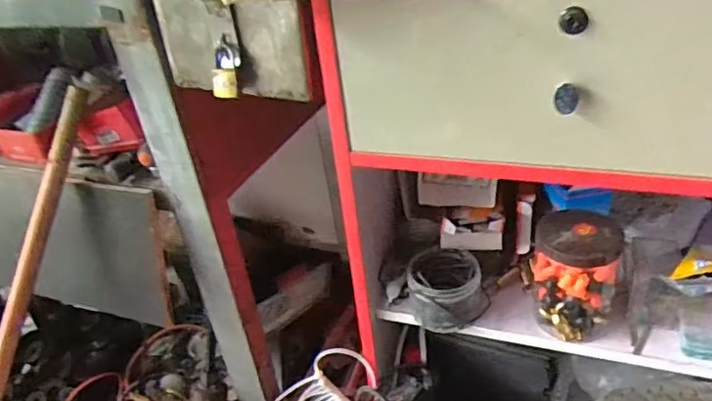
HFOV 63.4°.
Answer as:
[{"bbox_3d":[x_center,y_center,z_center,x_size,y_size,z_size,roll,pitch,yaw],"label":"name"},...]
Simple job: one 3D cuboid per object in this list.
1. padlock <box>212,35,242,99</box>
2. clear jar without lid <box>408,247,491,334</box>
[{"bbox_3d":[-0.128,-0.130,0.565,0.029,0.058,0.013,8,9,24],"label":"padlock"},{"bbox_3d":[0.106,0.105,0.671,0.086,0.062,0.084,-4,33,6],"label":"clear jar without lid"}]

